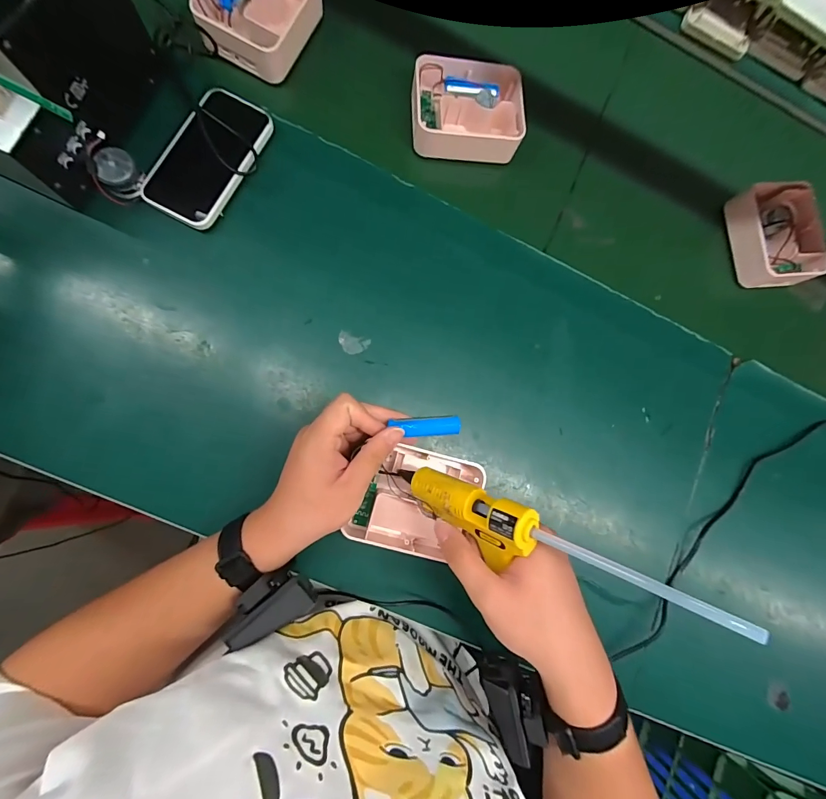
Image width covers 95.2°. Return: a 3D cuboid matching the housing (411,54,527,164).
[{"bbox_3d":[0.065,-0.344,0.447,0.129,0.038,0.099,2,84,-8],"label":"housing"}]

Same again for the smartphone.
[{"bbox_3d":[-0.213,-0.255,0.394,0.080,0.014,0.150,29,83,-1],"label":"smartphone"}]

